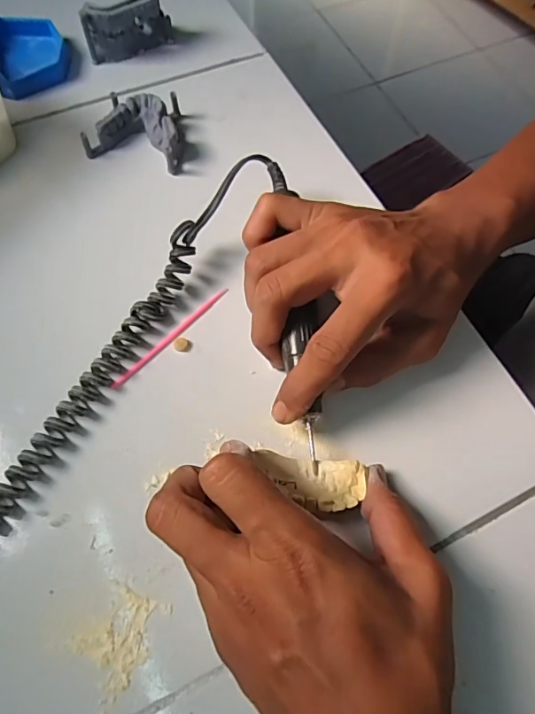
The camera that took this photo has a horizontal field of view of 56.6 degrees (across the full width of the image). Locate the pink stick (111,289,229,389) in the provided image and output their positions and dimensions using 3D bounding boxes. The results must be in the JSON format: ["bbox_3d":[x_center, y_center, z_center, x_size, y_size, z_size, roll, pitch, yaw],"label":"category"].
[{"bbox_3d":[-0.059,-0.013,0.311,0.006,0.004,0.094,41,70,15],"label":"pink stick"}]

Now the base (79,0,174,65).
[{"bbox_3d":[-0.115,-0.275,0.413,0.072,0.047,0.016,-24,68,-13],"label":"base"}]

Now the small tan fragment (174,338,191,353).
[{"bbox_3d":[-0.053,-0.008,0.310,0.011,0.004,0.009,3,65,-1],"label":"small tan fragment"}]

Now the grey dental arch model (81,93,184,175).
[{"bbox_3d":[-0.095,-0.175,0.377,0.068,0.027,0.060,14,65,4],"label":"grey dental arch model"}]

